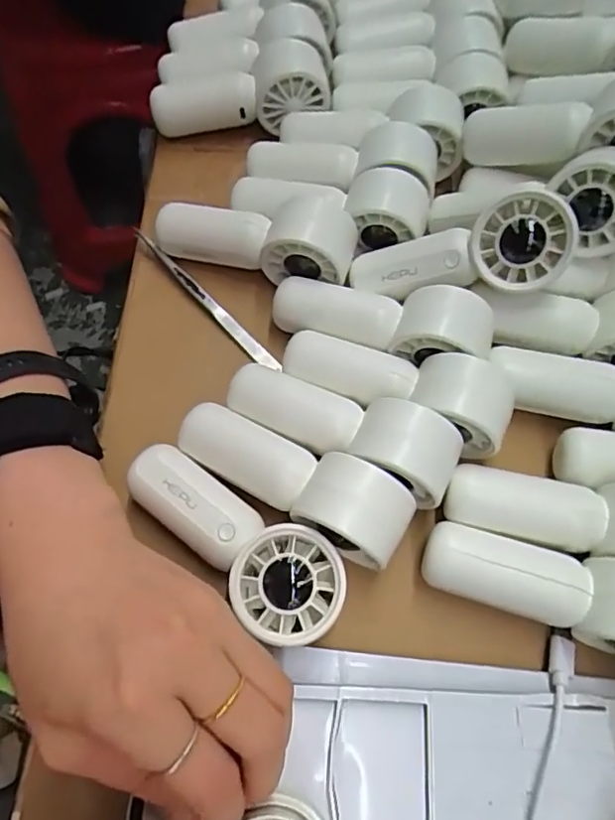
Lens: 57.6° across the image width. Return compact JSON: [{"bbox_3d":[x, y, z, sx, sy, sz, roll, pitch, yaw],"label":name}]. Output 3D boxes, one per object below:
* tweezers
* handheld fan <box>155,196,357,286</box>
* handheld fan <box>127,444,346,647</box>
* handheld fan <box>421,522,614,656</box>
[{"bbox_3d":[-0.058,-0.062,0.313,0.118,0.008,0.009,43,71,15],"label":"tweezers"},{"bbox_3d":[-0.029,-0.097,0.309,0.109,0.045,0.036,16,66,4],"label":"handheld fan"},{"bbox_3d":[-0.034,0.057,0.245,0.106,0.029,0.042,33,69,11],"label":"handheld fan"},{"bbox_3d":[0.106,0.078,0.241,0.107,0.044,0.032,13,65,18],"label":"handheld fan"}]

